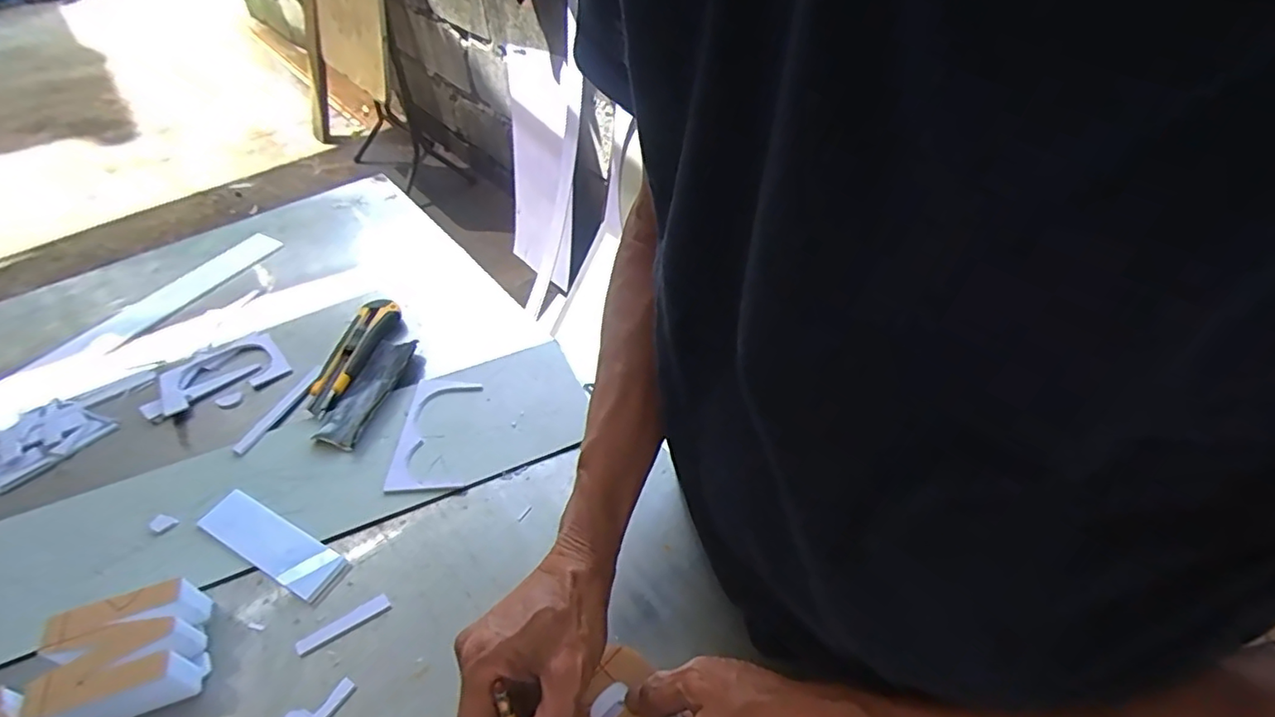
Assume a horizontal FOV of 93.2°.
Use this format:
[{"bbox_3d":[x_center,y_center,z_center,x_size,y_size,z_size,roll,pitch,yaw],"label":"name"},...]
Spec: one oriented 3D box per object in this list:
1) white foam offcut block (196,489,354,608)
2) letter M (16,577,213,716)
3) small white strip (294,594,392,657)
[{"bbox_3d":[-0.299,0.151,0.495,0.137,0.008,0.039,21,50,20],"label":"white foam offcut block"},{"bbox_3d":[-0.355,0.205,0.416,0.088,0.046,0.070,-19,49,-16],"label":"letter M"},{"bbox_3d":[-0.221,0.198,0.452,0.067,0.004,0.014,-25,51,-21],"label":"small white strip"}]

